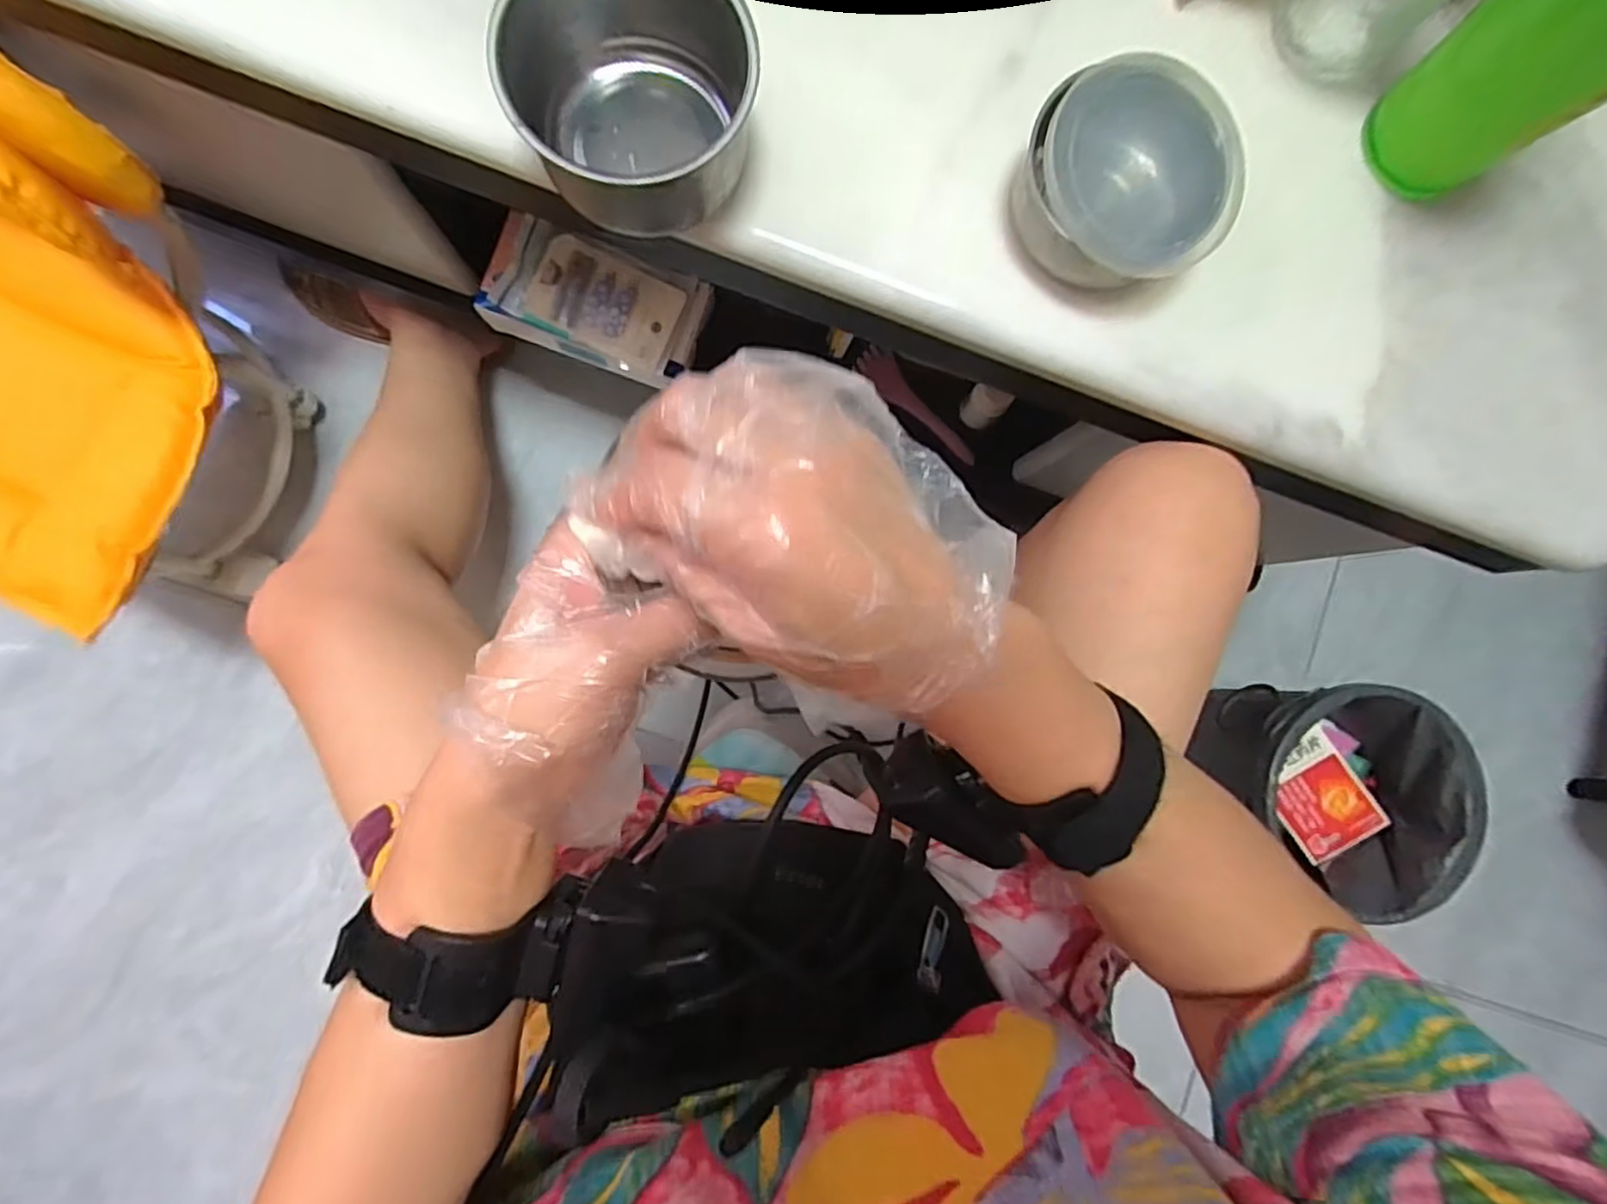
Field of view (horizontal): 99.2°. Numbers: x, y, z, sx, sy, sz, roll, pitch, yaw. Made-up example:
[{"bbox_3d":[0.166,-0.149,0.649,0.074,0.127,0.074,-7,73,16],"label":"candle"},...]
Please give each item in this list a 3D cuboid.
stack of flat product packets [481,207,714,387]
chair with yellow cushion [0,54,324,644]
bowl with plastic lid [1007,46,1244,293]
[{"bbox_3d":[-0.178,-0.249,0.585,0.180,0.050,0.086,19,87,-4],"label":"stack of flat product packets"},{"bbox_3d":[-0.613,-0.185,0.556,0.290,0.392,0.344,25,87,-4],"label":"chair with yellow cushion"},{"bbox_3d":[0.157,-0.206,0.340,0.100,0.048,0.091,0,88,-5],"label":"bowl with plastic lid"}]

